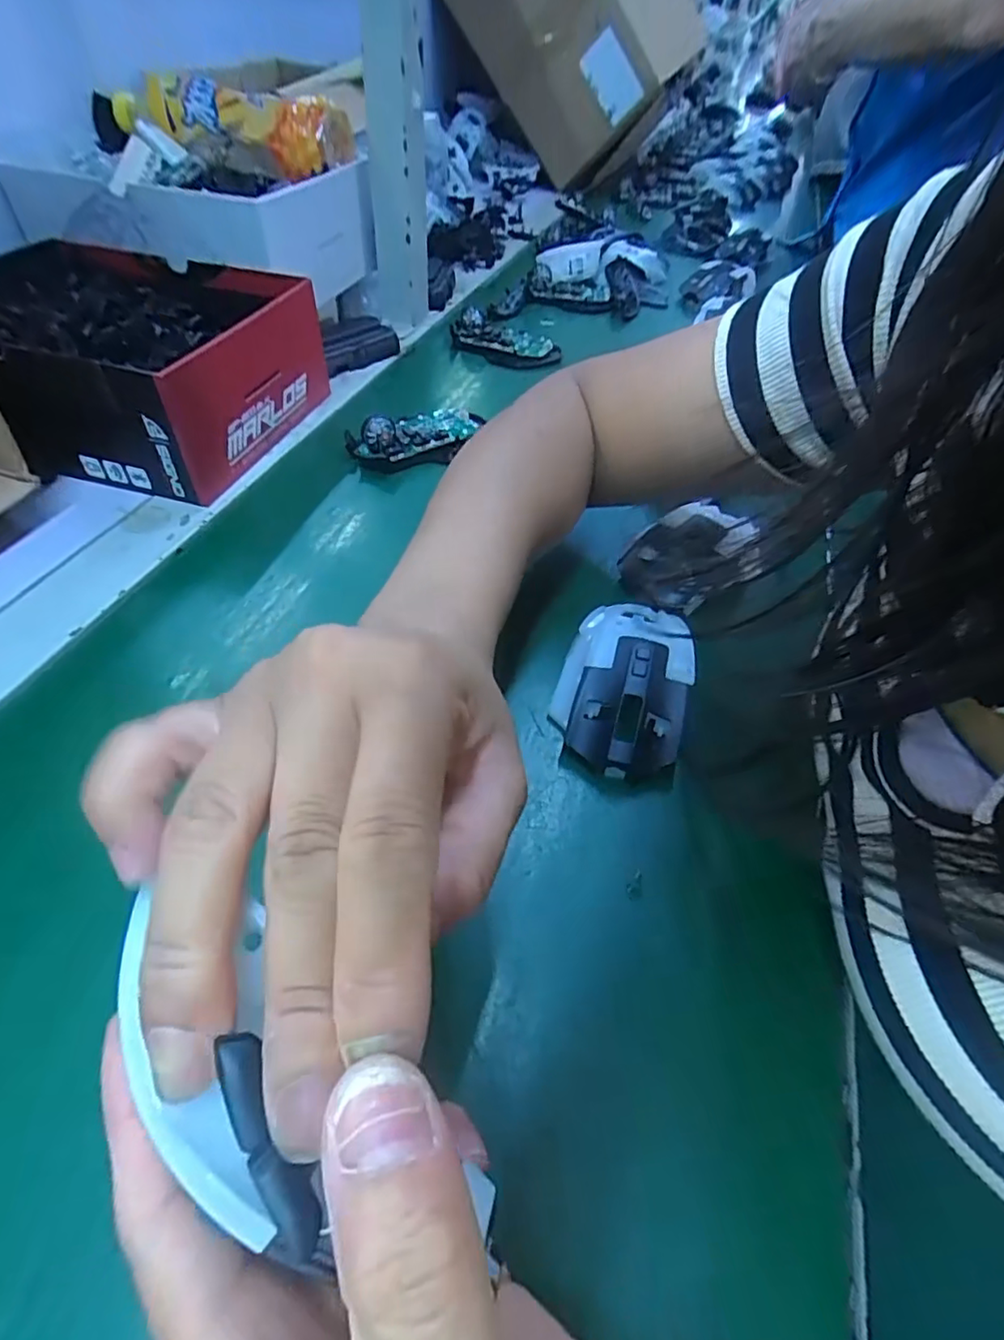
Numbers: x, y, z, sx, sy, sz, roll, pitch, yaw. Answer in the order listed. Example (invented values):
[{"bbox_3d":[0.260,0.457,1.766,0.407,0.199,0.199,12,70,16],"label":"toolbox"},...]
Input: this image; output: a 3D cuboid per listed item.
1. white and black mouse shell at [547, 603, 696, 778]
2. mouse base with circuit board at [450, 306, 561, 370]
[{"bbox_3d":[0.064,0.000,0.314,0.062,0.040,0.106,13,49,6],"label":"white and black mouse shell"},{"bbox_3d":[0.000,-0.327,0.596,0.111,0.026,0.053,31,53,20],"label":"mouse base with circuit board"}]

